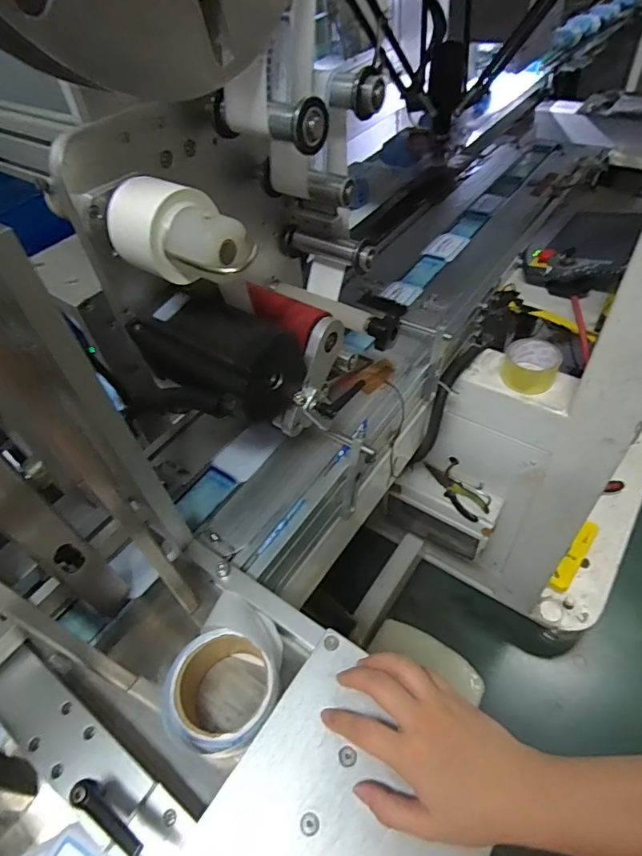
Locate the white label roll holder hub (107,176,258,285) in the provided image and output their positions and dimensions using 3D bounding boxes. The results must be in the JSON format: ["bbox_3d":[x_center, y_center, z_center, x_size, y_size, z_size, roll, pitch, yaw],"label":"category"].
[{"bbox_3d":[-0.108,-0.157,0.395,0.111,0.062,0.073,28,57,27],"label":"white label roll holder hub"}]

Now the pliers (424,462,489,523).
[{"bbox_3d":[0.271,0.133,1.007,0.045,0.028,0.155,-37,54,-23],"label":"pliers"}]

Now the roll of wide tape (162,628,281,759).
[{"bbox_3d":[-0.086,0.235,0.431,0.096,0.052,0.094,-3,49,4],"label":"roll of wide tape"}]

